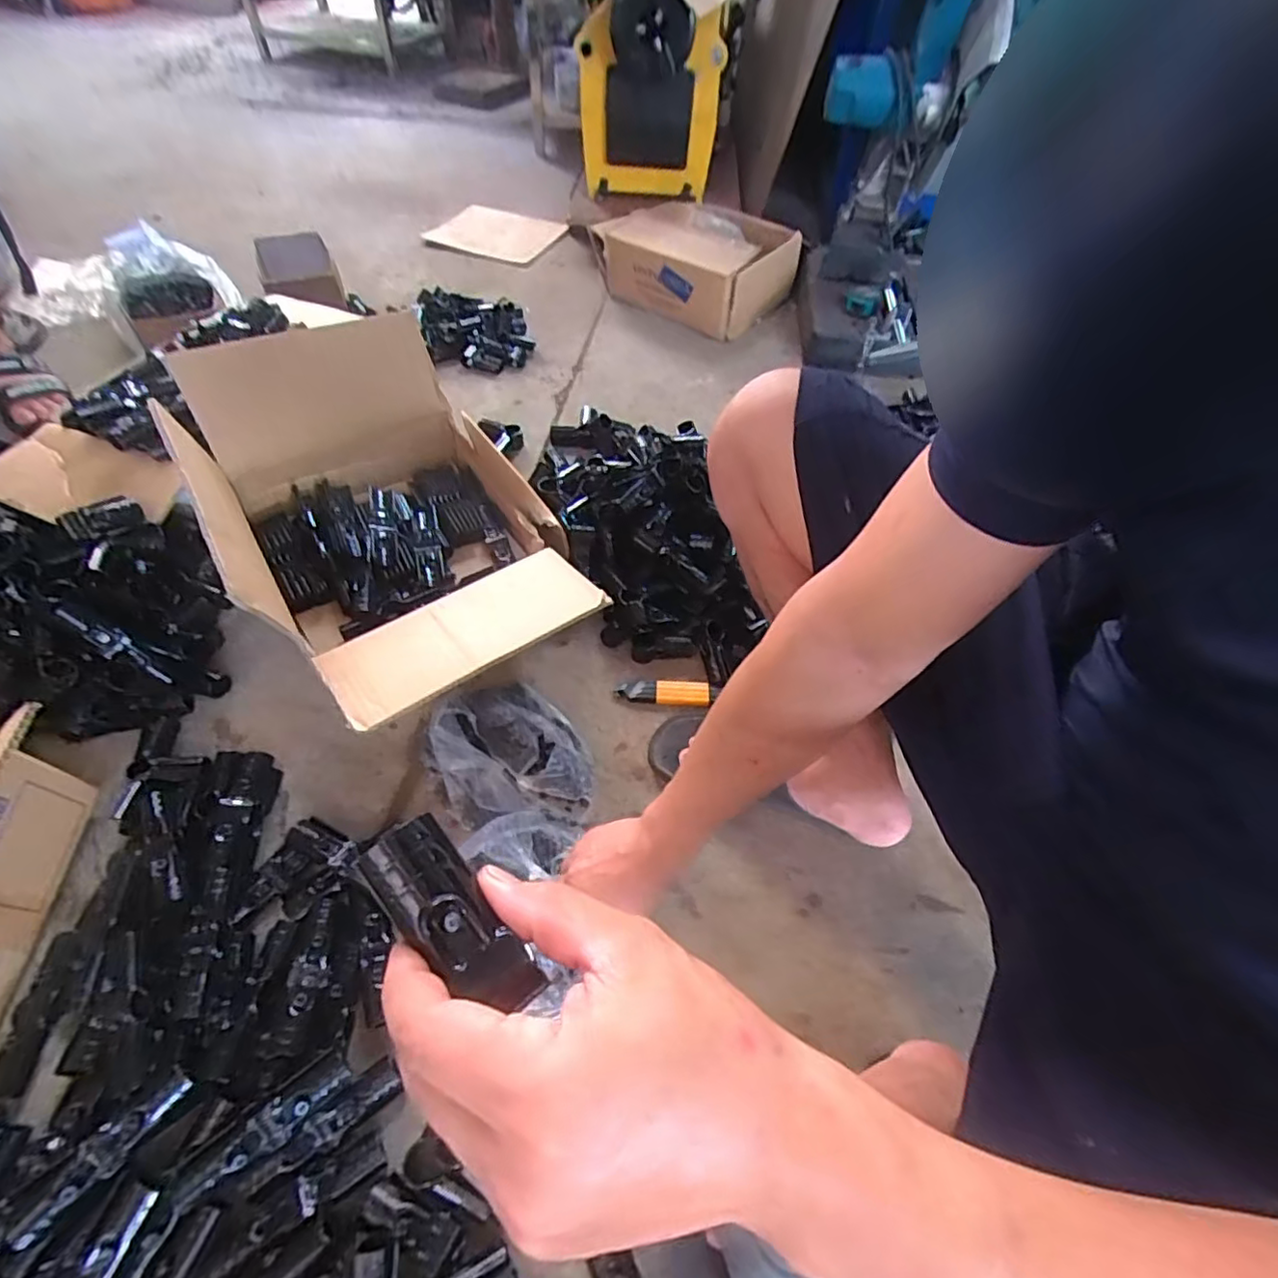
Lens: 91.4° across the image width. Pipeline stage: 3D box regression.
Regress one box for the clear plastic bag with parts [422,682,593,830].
[{"bbox_3d":[-0.147,0.140,0.714,0.174,0.047,0.174,-20,58,-17],"label":"clear plastic bag with parts"}]

